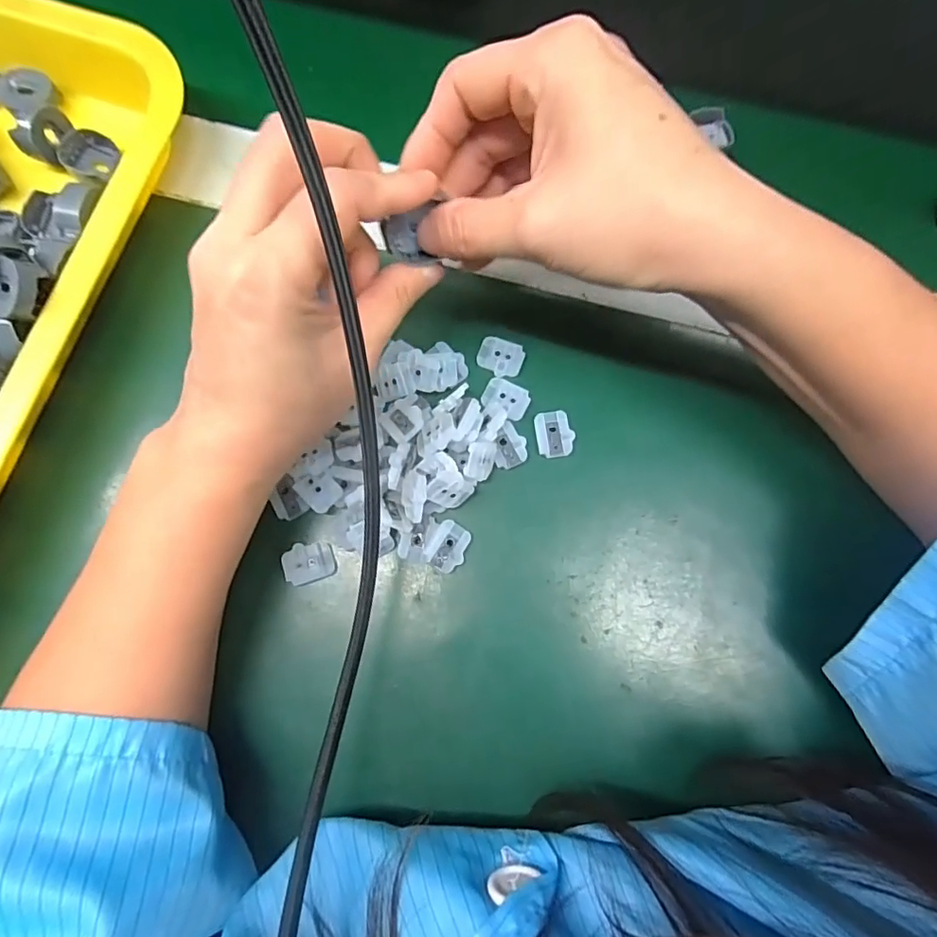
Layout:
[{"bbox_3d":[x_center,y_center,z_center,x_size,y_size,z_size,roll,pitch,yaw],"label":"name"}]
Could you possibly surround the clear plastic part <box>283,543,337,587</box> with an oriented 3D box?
[{"bbox_3d":[-0.071,0.042,0.245,0.022,0.005,0.017,-17,79,-3],"label":"clear plastic part"}]

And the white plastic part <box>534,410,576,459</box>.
[{"bbox_3d":[0.040,-0.016,0.254,0.017,0.004,0.022,-9,79,-1],"label":"white plastic part"}]

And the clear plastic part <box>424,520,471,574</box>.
[{"bbox_3d":[-0.009,0.035,0.242,0.015,0.004,0.021,30,80,6],"label":"clear plastic part"}]

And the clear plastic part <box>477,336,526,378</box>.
[{"bbox_3d":[0.016,-0.054,0.261,0.022,0.004,0.018,20,79,5],"label":"clear plastic part"}]

